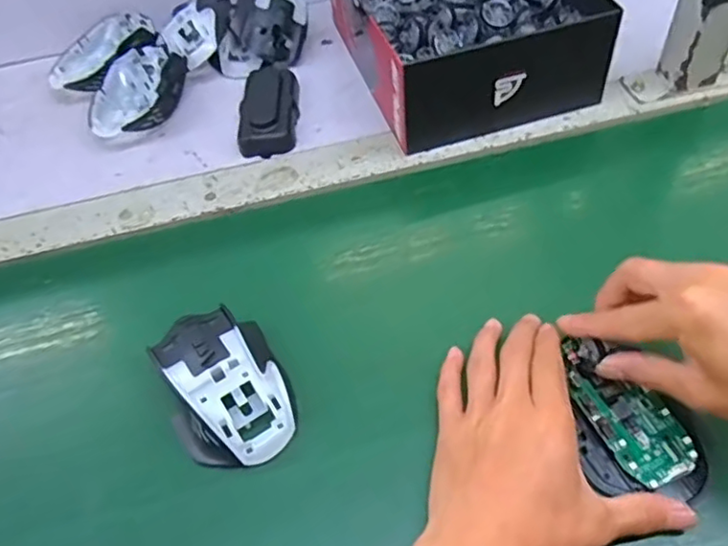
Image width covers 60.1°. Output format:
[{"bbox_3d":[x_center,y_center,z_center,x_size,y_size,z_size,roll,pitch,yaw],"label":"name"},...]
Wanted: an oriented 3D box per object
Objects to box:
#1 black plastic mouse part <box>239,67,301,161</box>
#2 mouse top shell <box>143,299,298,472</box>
[{"bbox_3d":[-0.088,-0.153,0.577,0.049,0.030,0.099,-5,52,2],"label":"black plastic mouse part"},{"bbox_3d":[-0.091,0.070,0.403,0.074,0.042,0.112,-26,54,-14],"label":"mouse top shell"}]

